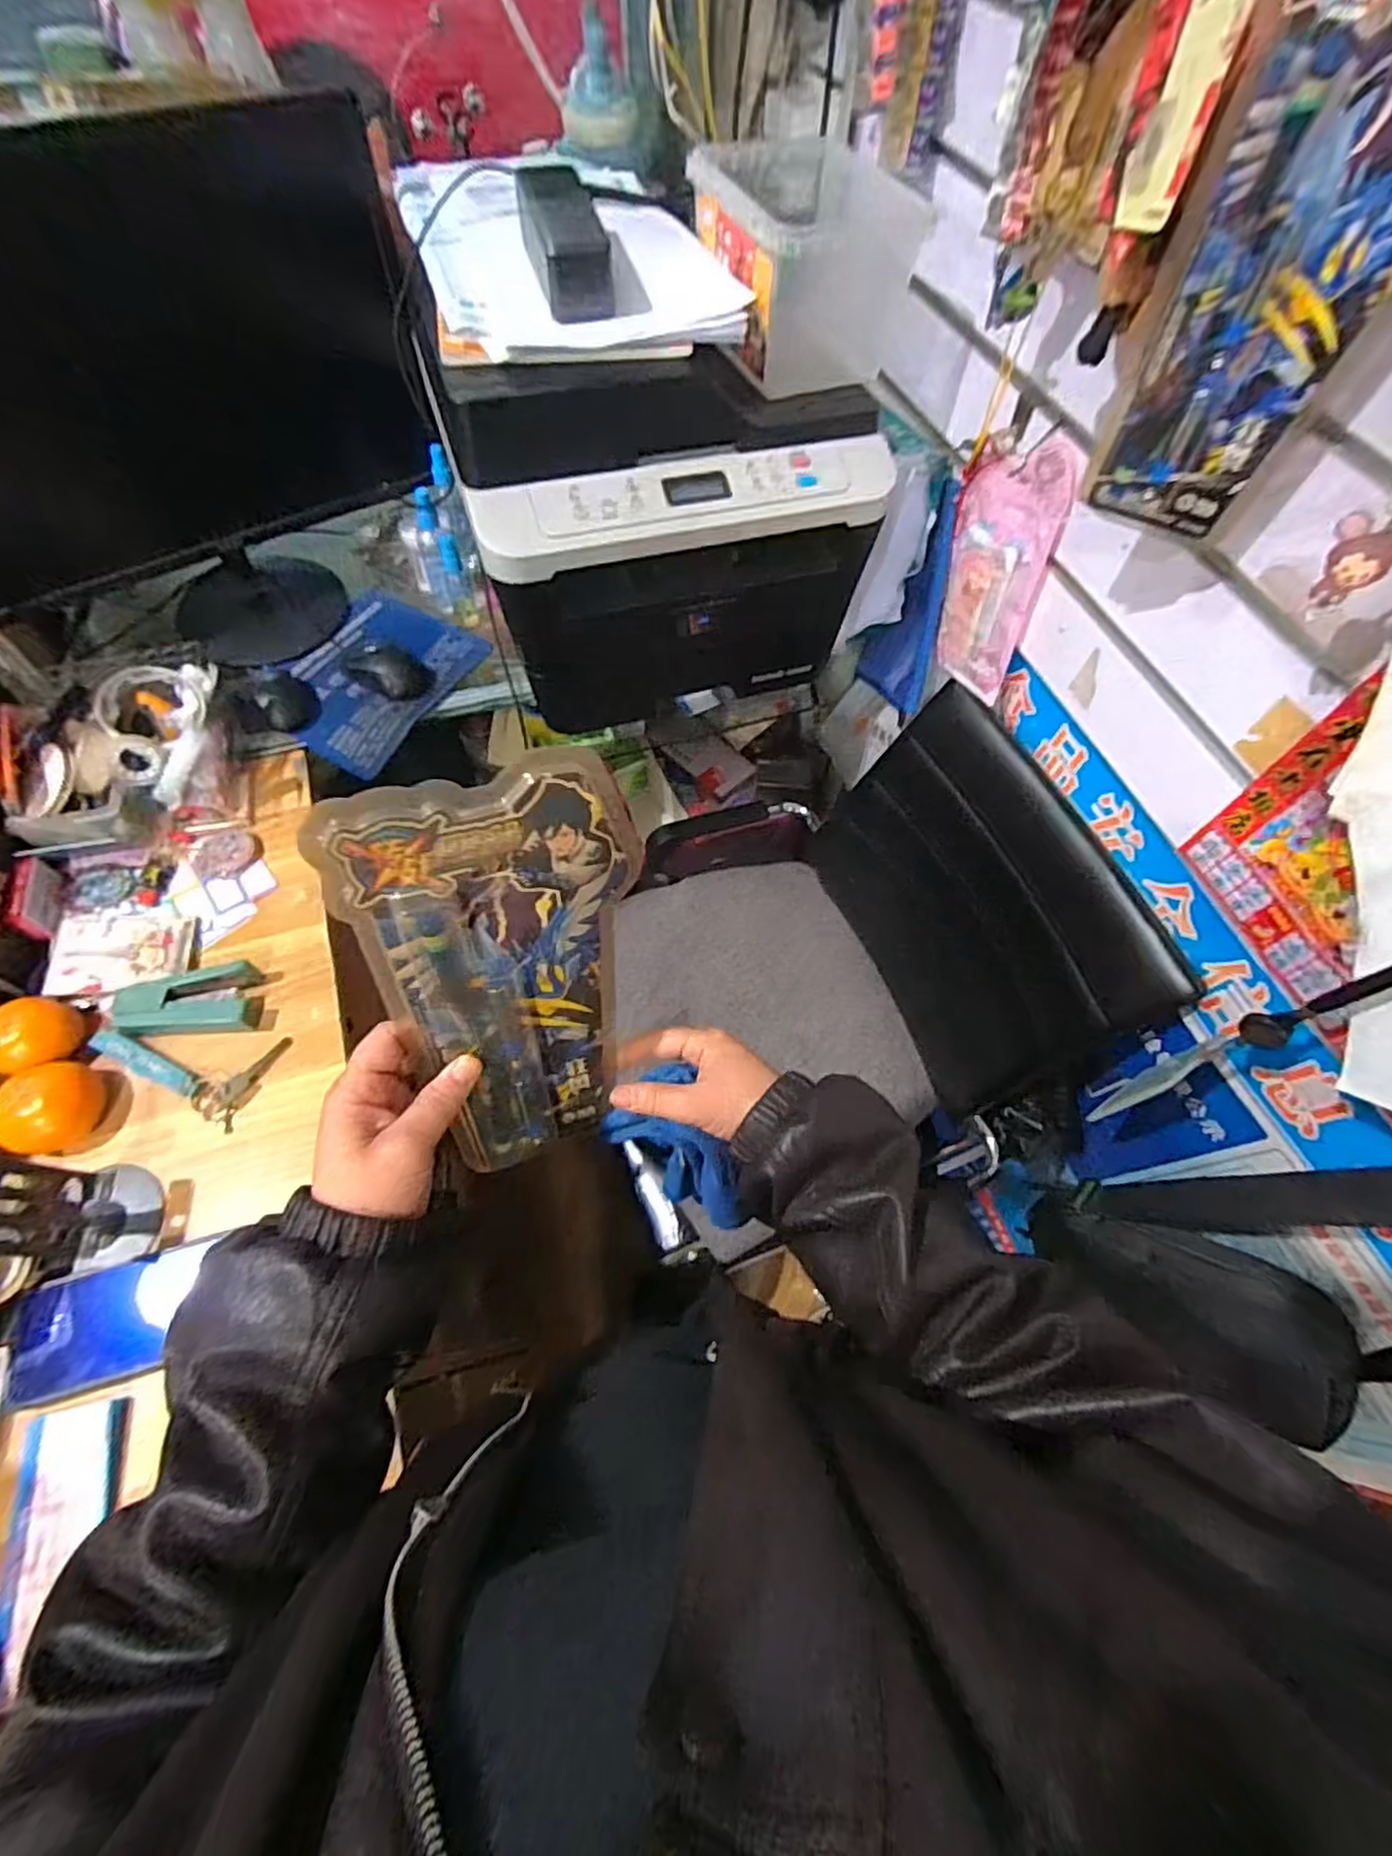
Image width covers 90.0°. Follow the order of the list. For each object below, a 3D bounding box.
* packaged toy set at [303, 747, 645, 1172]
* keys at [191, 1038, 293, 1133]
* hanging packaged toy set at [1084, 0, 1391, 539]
[{"bbox_3d":[-0.092,0.034,0.389,0.139,0.260,0.018,-20,38,-17],"label":"packaged toy set"},{"bbox_3d":[-0.396,0.126,0.601,0.041,0.013,0.084,19,63,7],"label":"keys"},{"bbox_3d":[0.329,-0.363,0.379,0.142,0.262,0.038,25,63,10],"label":"hanging packaged toy set"}]

